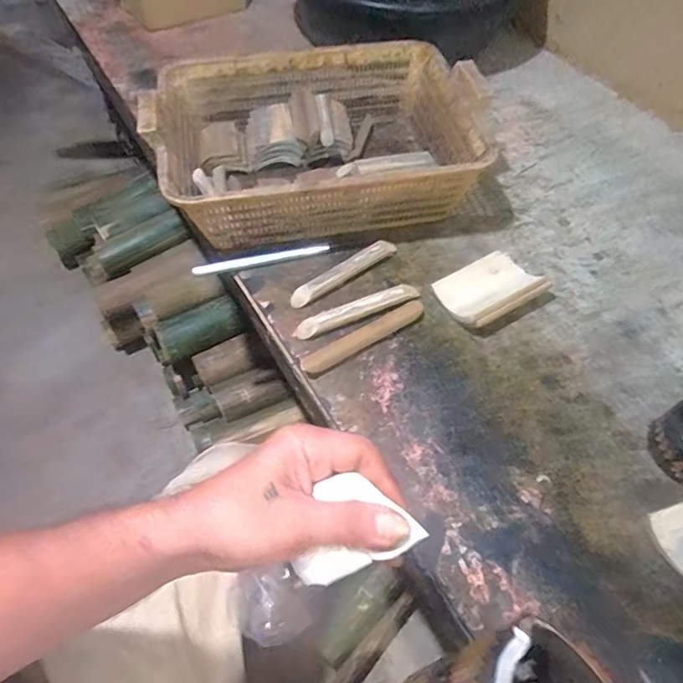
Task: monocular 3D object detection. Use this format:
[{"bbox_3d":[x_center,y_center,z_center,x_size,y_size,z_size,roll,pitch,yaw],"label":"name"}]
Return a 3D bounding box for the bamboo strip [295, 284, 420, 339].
[{"bbox_3d":[0.018,-0.038,0.572,0.148,0.010,0.024,-18,58,-16],"label":"bamboo strip"}]

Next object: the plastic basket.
[{"bbox_3d":[-0.024,-0.258,0.688,0.395,0.142,0.296,-7,56,-9],"label":"plastic basket"}]

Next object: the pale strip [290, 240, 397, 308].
[{"bbox_3d":[0.003,-0.086,0.608,0.156,0.008,0.024,-32,63,-23],"label":"pale strip"}]

